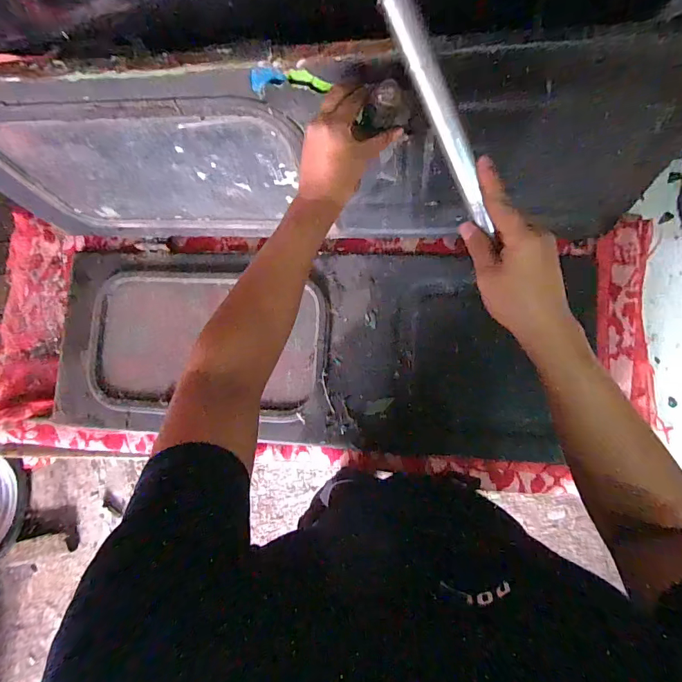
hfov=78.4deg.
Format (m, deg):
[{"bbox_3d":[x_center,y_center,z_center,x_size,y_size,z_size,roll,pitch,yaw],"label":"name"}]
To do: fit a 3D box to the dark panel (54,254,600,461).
[{"bbox_3d":[-0.090,0.013,0.786,0.933,0.052,0.356,3,84,7],"label":"dark panel"}]

